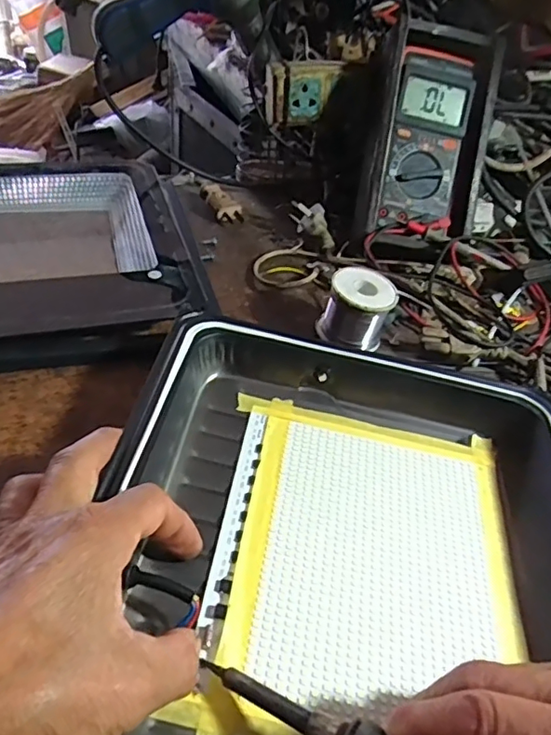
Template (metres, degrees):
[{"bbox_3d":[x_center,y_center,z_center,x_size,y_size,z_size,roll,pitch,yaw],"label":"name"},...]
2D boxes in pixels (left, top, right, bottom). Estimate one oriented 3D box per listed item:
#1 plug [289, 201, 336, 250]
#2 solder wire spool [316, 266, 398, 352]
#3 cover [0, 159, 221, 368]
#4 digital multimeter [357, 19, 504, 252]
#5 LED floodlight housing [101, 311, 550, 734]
[{"bbox_3d":[0.039,-0.140,0.549,0.022,0.026,0.061,-29,75,-34],"label":"plug"},{"bbox_3d":[0.063,-0.045,0.435,0.052,0.052,0.047,13,42,6],"label":"solder wire spool"},{"bbox_3d":[-0.213,-0.097,0.460,0.287,0.030,0.272,-8,44,-16],"label":"cover"},{"bbox_3d":[0.147,-0.210,0.521,0.106,0.219,0.050,16,1,9],"label":"digital multimeter"},{"bbox_3d":[0.047,0.087,0.293,0.252,0.046,0.272,7,42,0],"label":"LED floodlight housing"}]

